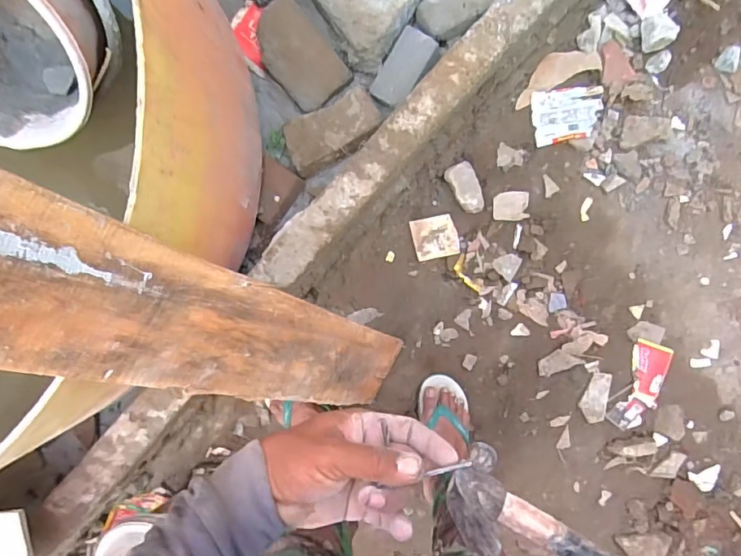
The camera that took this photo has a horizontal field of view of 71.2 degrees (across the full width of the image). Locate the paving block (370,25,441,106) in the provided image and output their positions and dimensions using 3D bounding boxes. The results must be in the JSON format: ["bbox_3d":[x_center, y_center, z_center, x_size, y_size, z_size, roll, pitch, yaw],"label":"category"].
[{"bbox_3d":[0.064,-0.403,0.997,0.079,0.040,0.152,34,93,1],"label":"paving block"}]

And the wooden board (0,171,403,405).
[{"bbox_3d":[-0.186,0.083,0.719,0.016,0.975,0.165,24,86,30],"label":"wooden board"}]

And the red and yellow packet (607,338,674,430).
[{"bbox_3d":[0.619,0.249,1.185,0.091,0.009,0.209,23,93,1],"label":"red and yellow packet"}]

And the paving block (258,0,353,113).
[{"bbox_3d":[-0.140,-0.432,0.994,0.128,0.051,0.206,-42,90,3],"label":"paving block"}]

